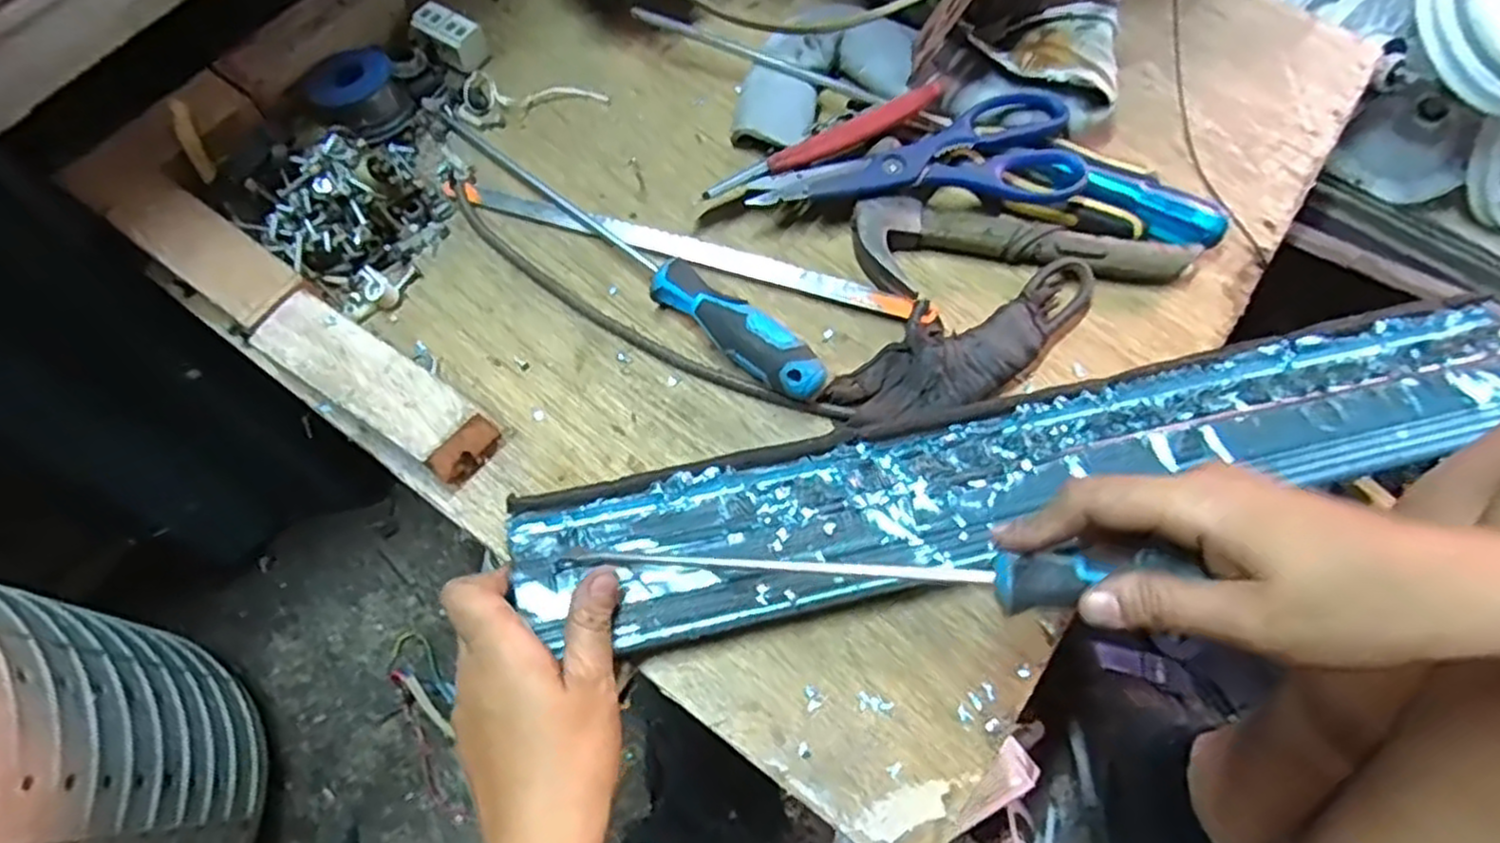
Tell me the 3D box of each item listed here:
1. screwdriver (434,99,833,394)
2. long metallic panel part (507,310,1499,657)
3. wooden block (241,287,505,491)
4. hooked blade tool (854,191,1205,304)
[{"bbox_3d":[-0.076,-0.110,0.445,0.299,0.030,0.032,41,72,14],"label":"screwdriver"},{"bbox_3d":[0.160,0.029,0.402,0.549,0.031,0.093,-12,68,-7],"label":"long metallic panel part"},{"bbox_3d":[-0.193,-0.017,0.400,0.123,0.040,0.038,32,70,11],"label":"wooden block"},{"bbox_3d":[0.161,-0.111,0.458,0.195,0.024,0.072,-6,68,-4],"label":"hooked blade tool"}]

